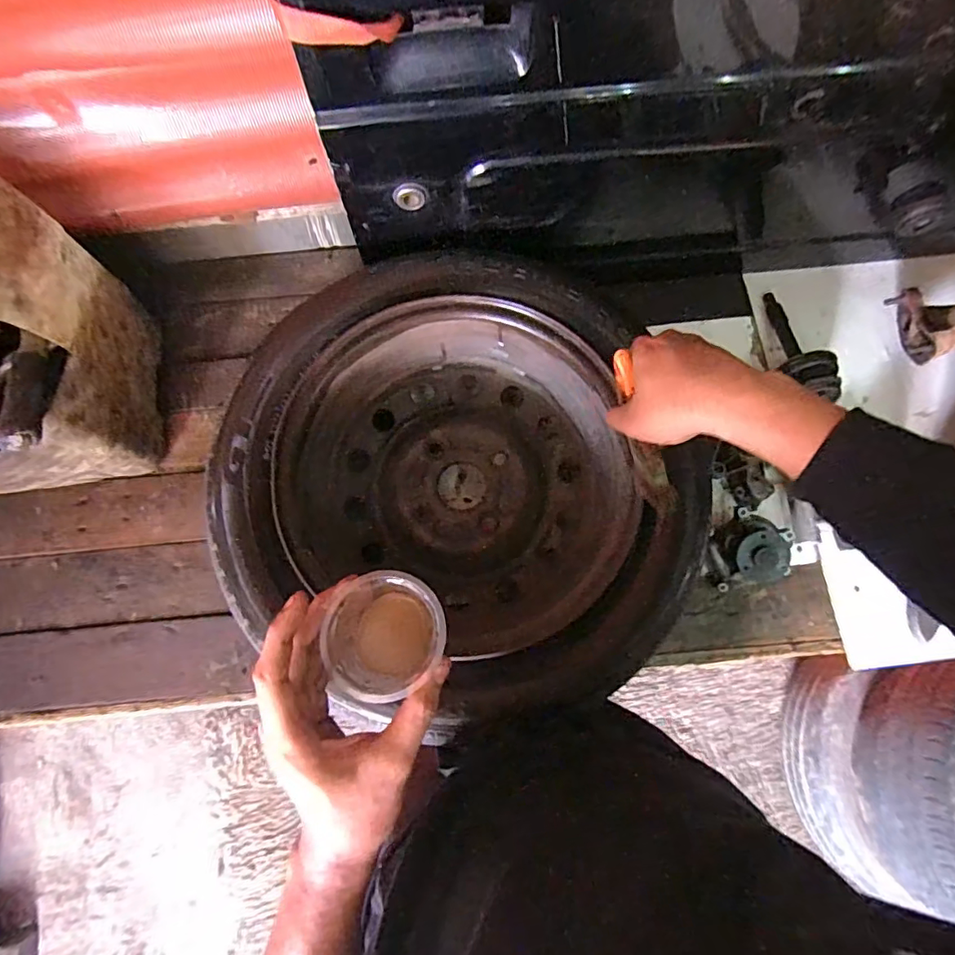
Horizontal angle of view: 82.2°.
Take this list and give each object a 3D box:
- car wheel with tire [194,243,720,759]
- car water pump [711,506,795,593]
[{"bbox_3d":[-0.039,0.006,0.628,0.460,0.158,0.476,0,74,-1],"label":"car wheel with tire"},{"bbox_3d":[0.338,0.088,0.690,0.083,0.090,0.089,0,74,-1],"label":"car water pump"}]

